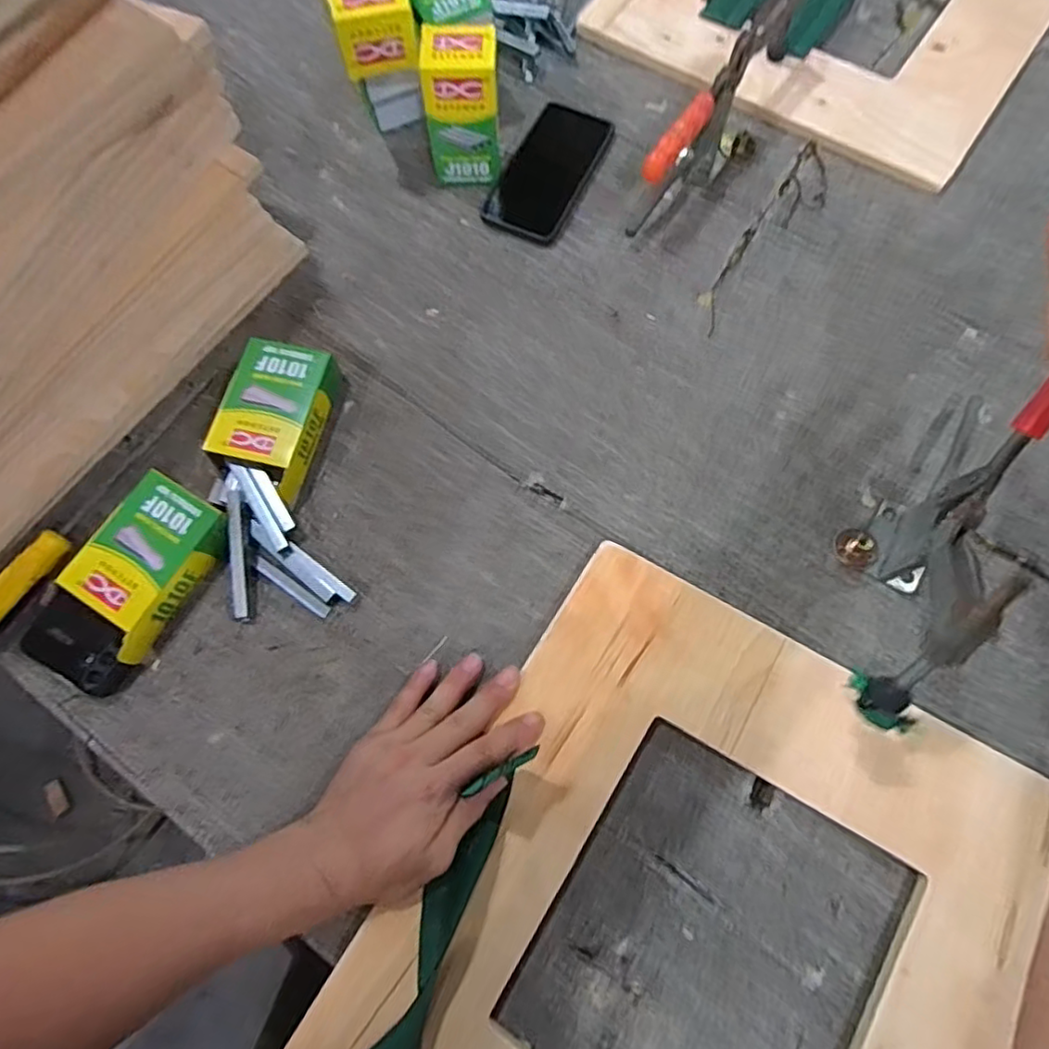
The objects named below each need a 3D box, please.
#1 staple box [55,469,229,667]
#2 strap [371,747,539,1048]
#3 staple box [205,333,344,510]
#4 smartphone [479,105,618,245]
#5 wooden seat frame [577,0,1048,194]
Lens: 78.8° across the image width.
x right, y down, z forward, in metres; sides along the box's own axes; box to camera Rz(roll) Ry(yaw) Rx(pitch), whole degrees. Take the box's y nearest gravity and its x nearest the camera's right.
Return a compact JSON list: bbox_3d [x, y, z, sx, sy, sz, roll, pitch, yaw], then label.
[{"bbox_3d":[-0.300,0.030,0.506,0.084,0.029,0.125,31,76,11],"label":"staple box"},{"bbox_3d":[-0.057,0.263,0.402,0.051,0.051,0.249,22,73,8],"label":"strap"},{"bbox_3d":[-0.213,-0.093,0.544,0.079,0.040,0.124,15,74,6],"label":"staple box"},{"bbox_3d":[0.027,-0.356,0.637,0.079,0.009,0.167,24,75,9],"label":"smartphone"},{"bbox_3d":[0.337,-0.584,0.694,0.423,0.016,0.401,34,77,11],"label":"wooden seat frame"}]

